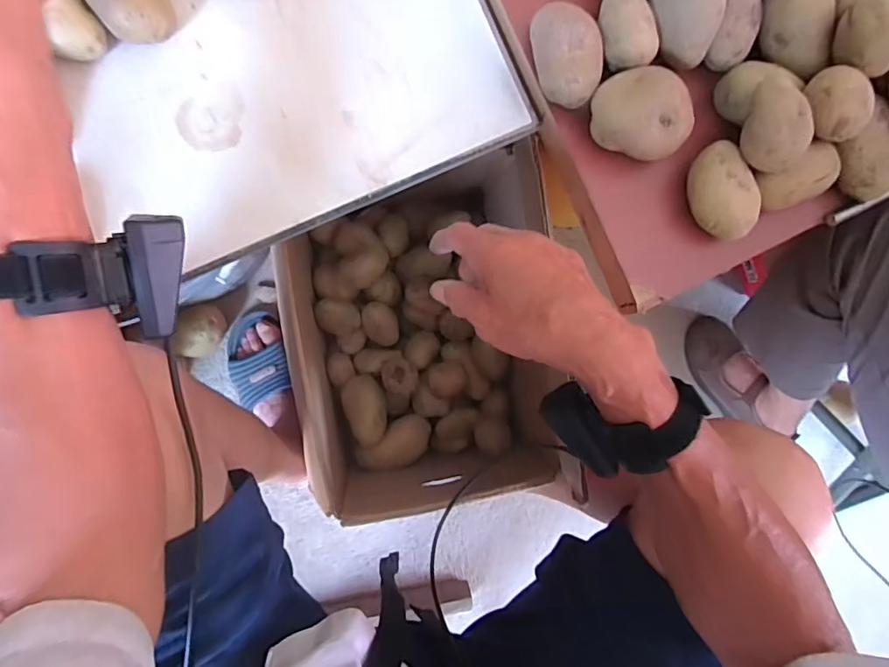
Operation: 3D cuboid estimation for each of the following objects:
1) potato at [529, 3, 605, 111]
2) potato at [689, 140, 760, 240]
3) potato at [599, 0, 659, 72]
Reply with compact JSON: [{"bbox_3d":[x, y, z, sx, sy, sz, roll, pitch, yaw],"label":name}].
[{"bbox_3d":[0.099,-0.222,0.426,0.048,0.042,0.075,-12,84,-7],"label":"potato"},{"bbox_3d":[0.229,-0.117,0.446,0.044,0.043,0.078,-23,85,-8],"label":"potato"},{"bbox_3d":[0.149,-0.248,0.421,0.046,0.029,0.070,3,82,-5],"label":"potato"}]

